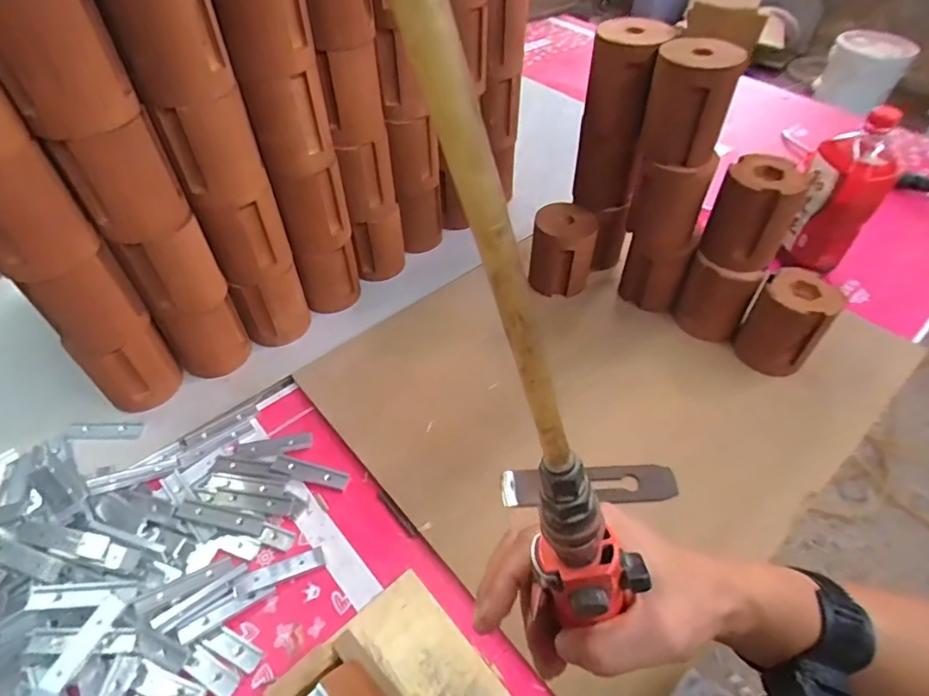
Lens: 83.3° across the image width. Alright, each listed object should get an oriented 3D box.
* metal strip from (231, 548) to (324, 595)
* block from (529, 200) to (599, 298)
[{"bbox_3d":[-0.171,0.206,0.483,0.079,0.008,0.018,-18,52,-16],"label":"metal strip"},{"bbox_3d":[0.129,-0.131,0.698,0.080,0.103,0.068,1,49,1],"label":"block"}]

